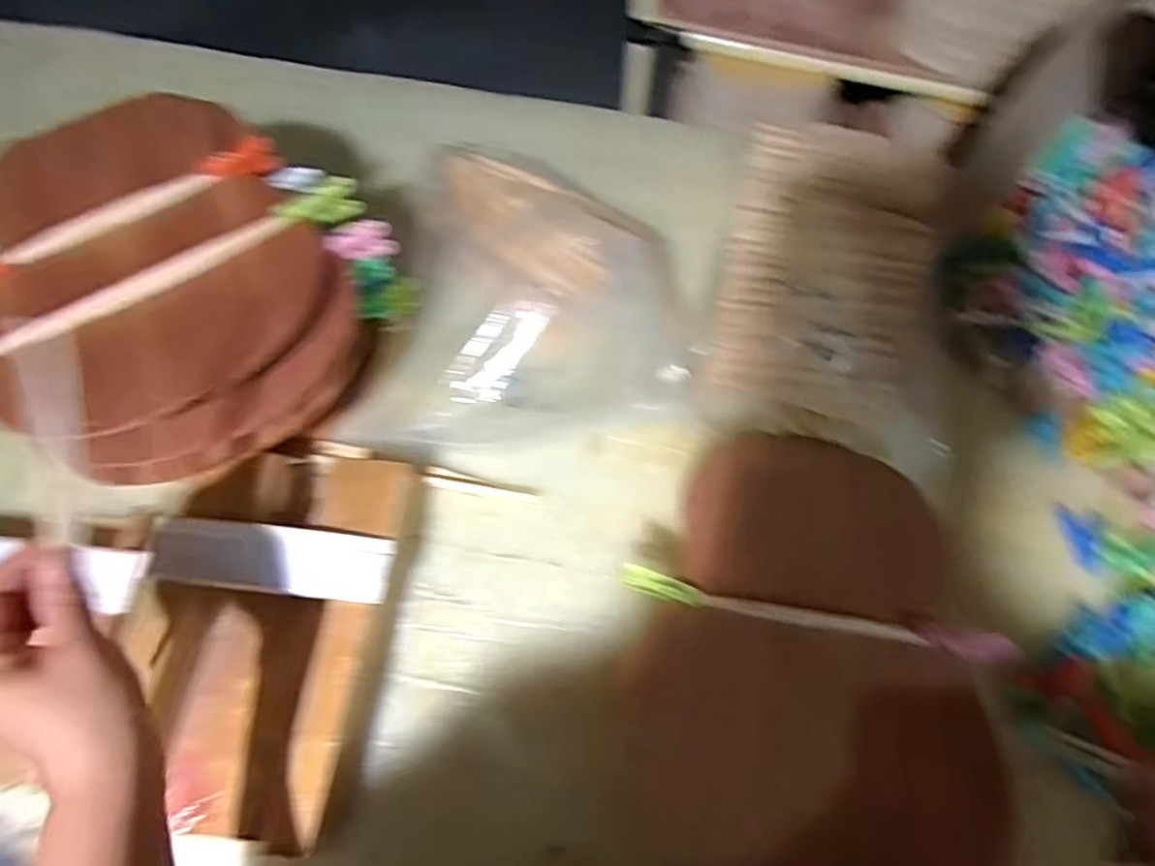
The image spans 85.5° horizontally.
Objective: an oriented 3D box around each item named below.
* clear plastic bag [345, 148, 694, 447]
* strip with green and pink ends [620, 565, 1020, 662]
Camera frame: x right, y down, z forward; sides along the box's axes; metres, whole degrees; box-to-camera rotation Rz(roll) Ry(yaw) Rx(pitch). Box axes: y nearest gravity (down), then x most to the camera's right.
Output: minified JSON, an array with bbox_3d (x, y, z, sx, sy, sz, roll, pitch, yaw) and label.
[{"bbox_3d":[-0.042,-0.135,0.622,0.289,0.065,0.341,5,63,1],"label":"clear plastic bag"},{"bbox_3d":[0.165,0.128,0.440,0.268,0.016,0.020,10,63,4],"label":"strip with green and pink ends"}]

